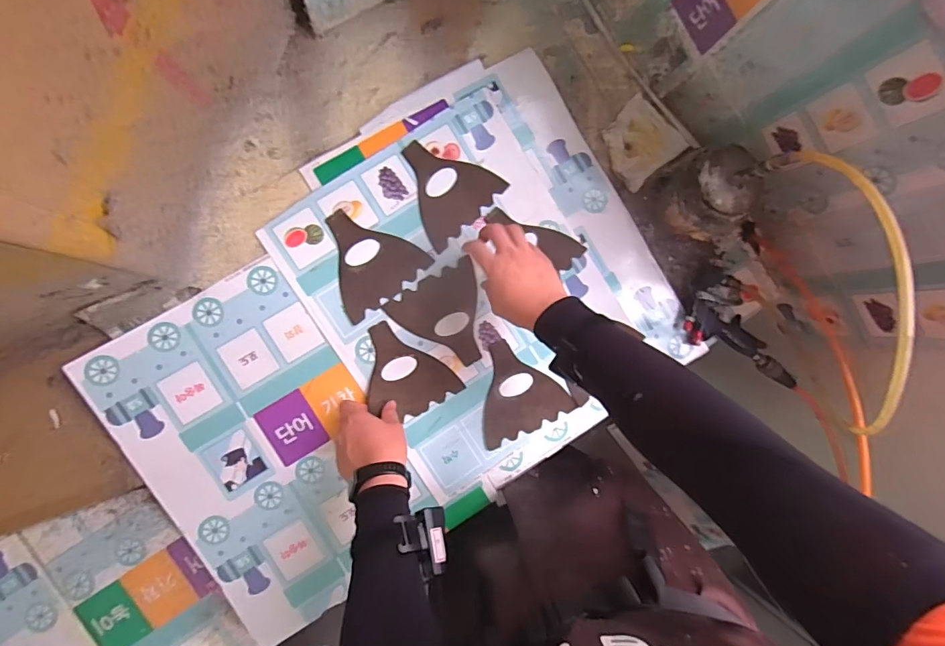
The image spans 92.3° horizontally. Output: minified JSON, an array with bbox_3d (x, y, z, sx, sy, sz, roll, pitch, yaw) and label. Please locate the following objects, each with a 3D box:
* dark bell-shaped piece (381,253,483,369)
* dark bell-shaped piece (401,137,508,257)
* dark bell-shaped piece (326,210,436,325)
[{"bbox_3d":[-0.030,-0.005,0.633,0.128,0.008,0.132,-34,94,-5],"label":"dark bell-shaped piece"},{"bbox_3d":[-0.043,-0.190,0.627,0.130,0.004,0.133,45,85,-8],"label":"dark bell-shaped piece"},{"bbox_3d":[-0.141,-0.091,0.613,0.127,0.008,0.130,-35,94,-4],"label":"dark bell-shaped piece"}]

